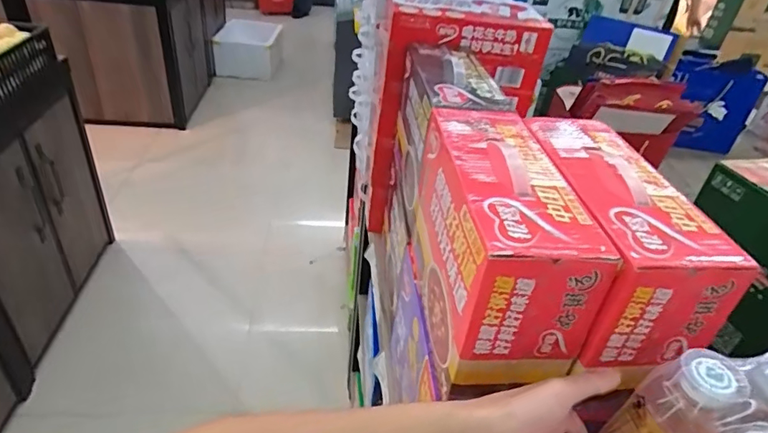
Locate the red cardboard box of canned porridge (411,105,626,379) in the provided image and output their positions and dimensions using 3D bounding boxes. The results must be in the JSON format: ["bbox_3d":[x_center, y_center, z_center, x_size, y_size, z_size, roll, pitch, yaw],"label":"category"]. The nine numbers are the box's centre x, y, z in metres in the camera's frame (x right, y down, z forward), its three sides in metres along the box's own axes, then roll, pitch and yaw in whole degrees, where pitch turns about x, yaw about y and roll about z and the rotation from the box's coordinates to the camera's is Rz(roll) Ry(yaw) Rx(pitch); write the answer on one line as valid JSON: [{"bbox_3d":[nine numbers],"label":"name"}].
[{"bbox_3d":[0.111,0.019,0.520,0.108,0.171,0.271,2,35,-7],"label":"red cardboard box of canned porridge"}]

